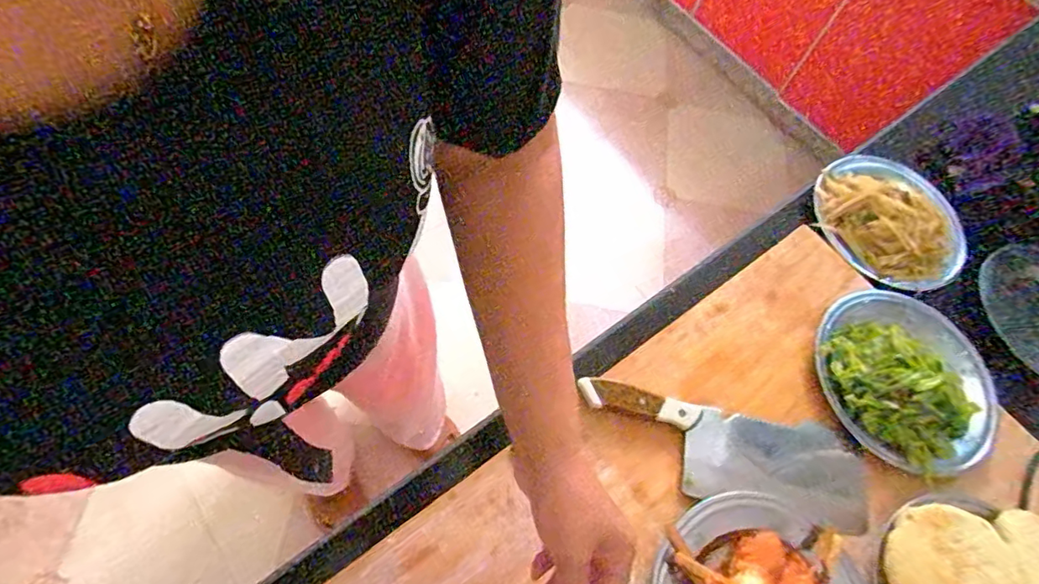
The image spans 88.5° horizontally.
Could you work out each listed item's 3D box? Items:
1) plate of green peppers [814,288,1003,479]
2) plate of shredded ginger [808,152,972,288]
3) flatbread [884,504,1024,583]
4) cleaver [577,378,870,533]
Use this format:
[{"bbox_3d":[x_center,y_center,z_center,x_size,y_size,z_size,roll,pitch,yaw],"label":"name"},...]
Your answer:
[{"bbox_3d":[0.432,0.089,0.581,0.191,0.033,0.206,2,61,-3],"label":"plate of green peppers"},{"bbox_3d":[0.501,-0.107,0.702,0.195,0.035,0.196,-32,68,-19],"label":"plate of shredded ginger"},{"bbox_3d":[0.395,0.252,0.493,0.104,0.017,0.099,-19,49,13],"label":"flatbread"},{"bbox_3d":[0.205,0.160,0.536,0.289,0.024,0.096,10,61,2],"label":"cleaver"}]

